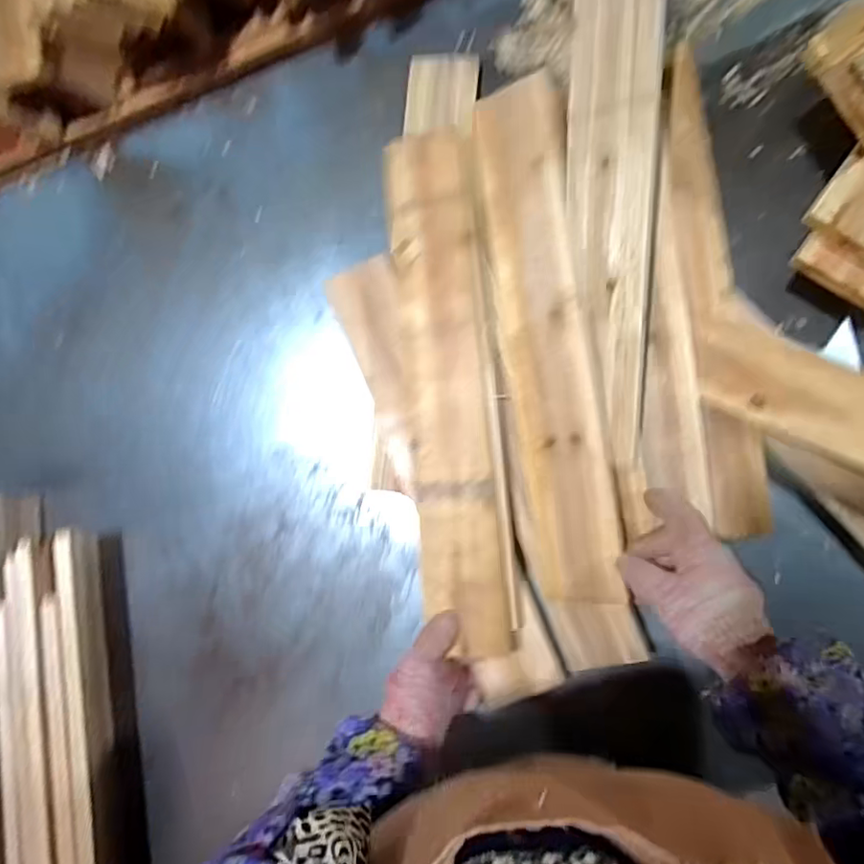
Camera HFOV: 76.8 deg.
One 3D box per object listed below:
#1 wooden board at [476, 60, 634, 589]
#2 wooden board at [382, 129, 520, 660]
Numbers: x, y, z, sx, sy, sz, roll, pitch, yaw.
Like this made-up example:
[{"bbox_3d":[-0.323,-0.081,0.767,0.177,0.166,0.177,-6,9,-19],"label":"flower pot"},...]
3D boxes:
[{"bbox_3d":[0.111,-0.078,0.526,0.087,0.029,0.481,-8,92,31],"label":"wooden board"},{"bbox_3d":[0.019,-0.040,0.536,0.085,0.024,0.495,-6,88,8],"label":"wooden board"}]

